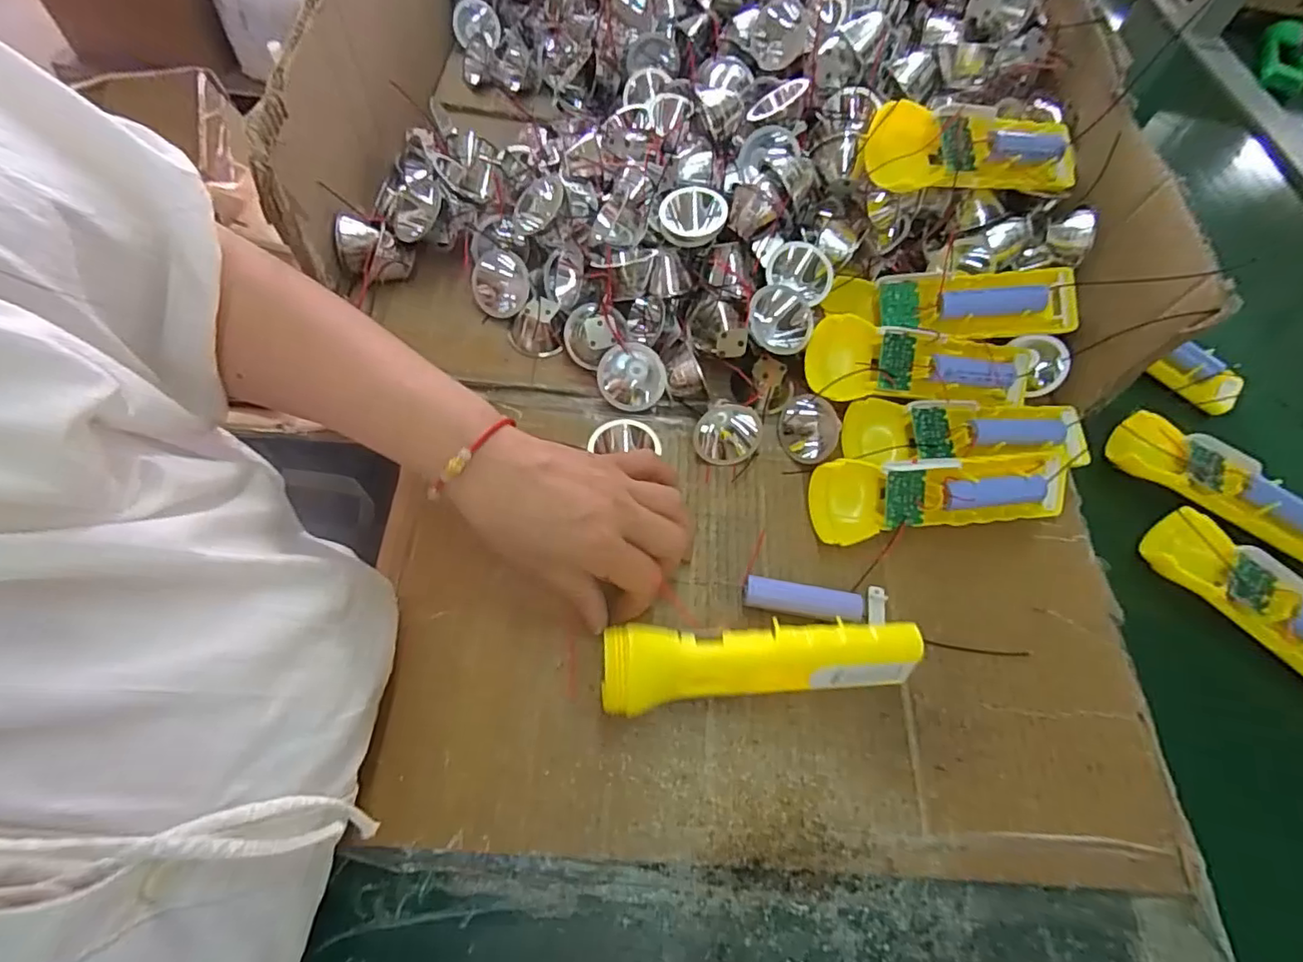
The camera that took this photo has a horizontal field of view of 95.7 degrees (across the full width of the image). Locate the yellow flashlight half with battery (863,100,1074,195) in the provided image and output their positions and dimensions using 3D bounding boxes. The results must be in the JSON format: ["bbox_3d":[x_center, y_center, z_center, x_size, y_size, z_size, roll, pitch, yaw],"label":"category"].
[{"bbox_3d":[0.215,-0.212,0.381,0.162,0.040,0.053,-7,61,-8],"label":"yellow flashlight half with battery"}]

